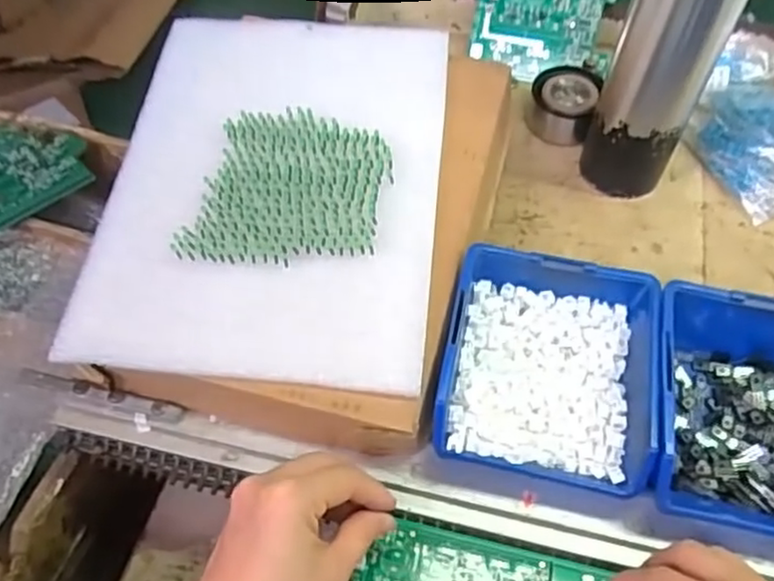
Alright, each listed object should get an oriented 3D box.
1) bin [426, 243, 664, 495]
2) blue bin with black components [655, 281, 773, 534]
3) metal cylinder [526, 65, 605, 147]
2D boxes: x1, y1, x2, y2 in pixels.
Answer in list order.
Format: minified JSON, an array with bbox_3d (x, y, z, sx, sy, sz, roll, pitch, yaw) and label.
[{"bbox_3d":[0.094,0.044,0.389,0.116,0.045,0.125,10,54,7],"label":"bin"},{"bbox_3d":[0.211,0.070,0.380,0.119,0.062,0.126,10,54,7],"label":"blue bin with black components"},{"bbox_3d":[0.144,-0.153,0.545,0.051,0.046,0.048,0,54,0],"label":"metal cylinder"}]

